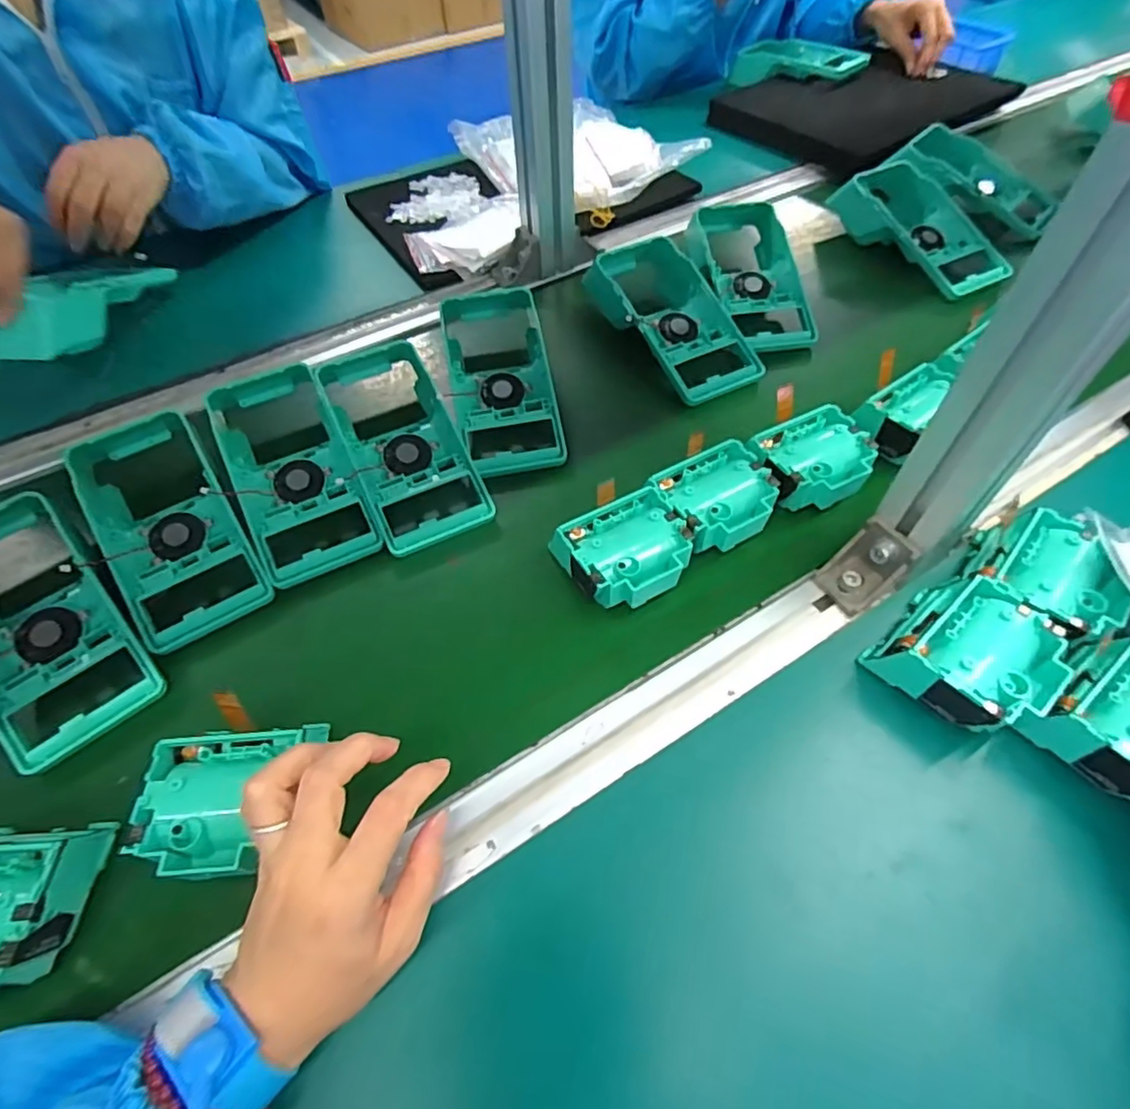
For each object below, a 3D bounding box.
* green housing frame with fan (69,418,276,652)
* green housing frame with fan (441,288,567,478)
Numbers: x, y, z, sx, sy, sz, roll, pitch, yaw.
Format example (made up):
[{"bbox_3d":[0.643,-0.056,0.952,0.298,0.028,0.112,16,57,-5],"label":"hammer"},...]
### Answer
[{"bbox_3d":[-0.279,-0.024,0.430,0.090,0.056,0.188,-32,59,-17],"label":"green housing frame with fan"},{"bbox_3d":[-0.052,-0.146,0.502,0.095,0.049,0.190,-10,56,-2],"label":"green housing frame with fan"}]

